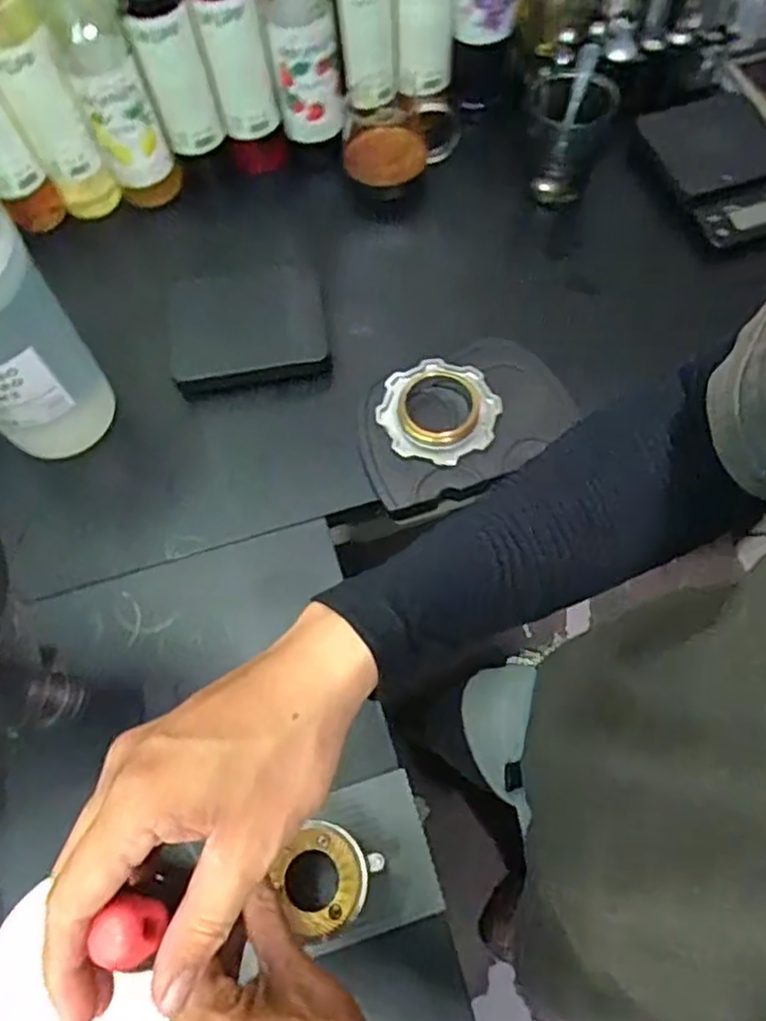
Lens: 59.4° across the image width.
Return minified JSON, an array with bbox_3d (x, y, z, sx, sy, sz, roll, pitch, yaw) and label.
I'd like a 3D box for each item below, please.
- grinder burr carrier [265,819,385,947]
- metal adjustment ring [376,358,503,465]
[{"bbox_3d":[-0.042,0.250,0.456,0.062,0.016,0.066,29,70,15],"label":"grinder burr carrier"},{"bbox_3d":[0.053,-0.096,0.636,0.108,0.021,0.102,0,65,1],"label":"metal adjustment ring"}]

